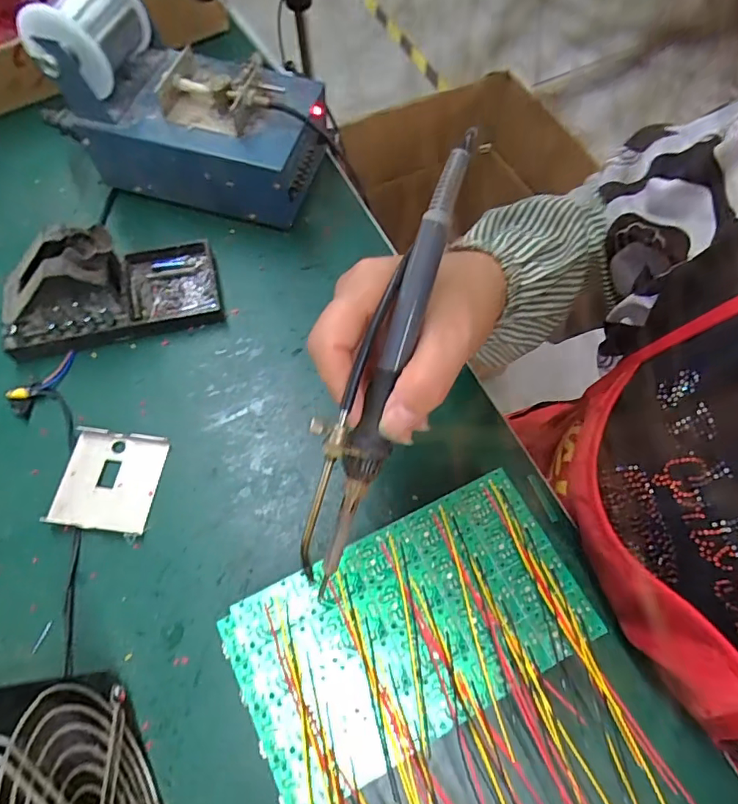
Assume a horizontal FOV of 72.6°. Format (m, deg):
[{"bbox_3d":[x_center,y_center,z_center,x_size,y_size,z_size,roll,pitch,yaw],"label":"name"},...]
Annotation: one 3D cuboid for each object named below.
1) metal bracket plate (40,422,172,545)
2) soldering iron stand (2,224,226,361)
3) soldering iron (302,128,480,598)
[{"bbox_3d":[-0.181,0.054,0.351,0.064,0.012,0.069,7,66,2],"label":"metal bracket plate"},{"bbox_3d":[-0.204,-0.095,0.384,0.157,0.071,0.077,-15,67,-8],"label":"soldering iron stand"},{"bbox_3d":[0.004,-0.016,0.225,0.031,0.016,0.207,19,98,9],"label":"soldering iron"}]

